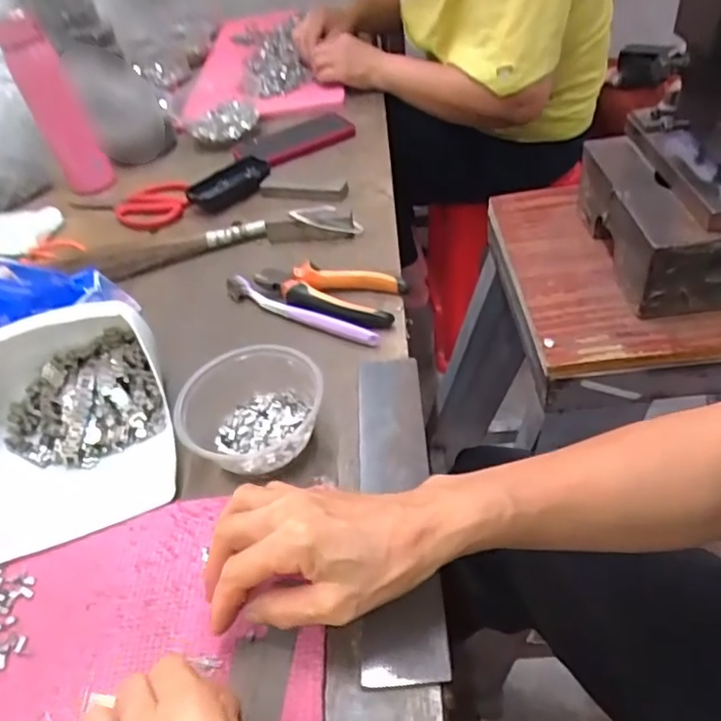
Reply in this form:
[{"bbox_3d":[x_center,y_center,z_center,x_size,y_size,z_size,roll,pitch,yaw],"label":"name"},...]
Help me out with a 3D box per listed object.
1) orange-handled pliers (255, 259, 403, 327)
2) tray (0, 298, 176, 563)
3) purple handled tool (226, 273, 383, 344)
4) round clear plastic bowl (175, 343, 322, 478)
[{"bbox_3d":[-0.036,-0.061,0.563,0.148,0.027,0.067,5,46,17],"label":"orange-handled pliers"},{"bbox_3d":[-0.232,0.039,0.448,0.158,0.080,0.174,-18,44,-7],"label":"tray"},{"bbox_3d":[-0.061,-0.048,0.562,0.185,0.019,0.018,22,51,28],"label":"purple handled tool"},{"bbox_3d":[-0.082,0.037,0.448,0.106,0.052,0.096,-30,47,-18],"label":"round clear plastic bowl"}]

